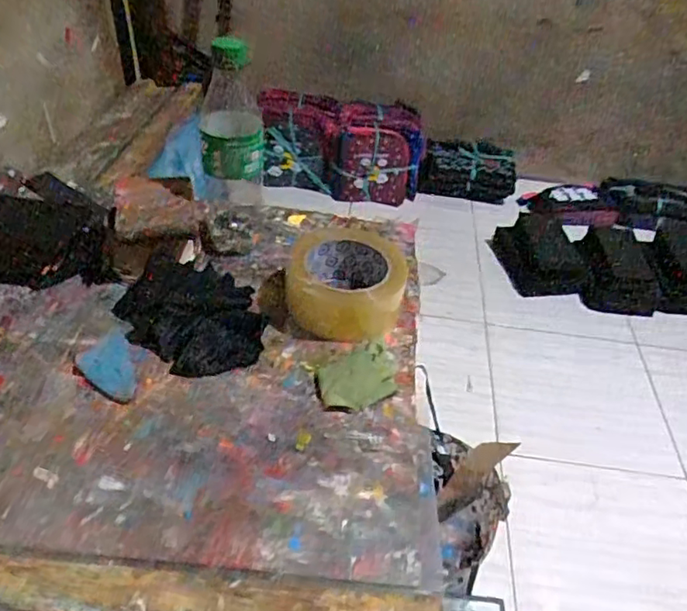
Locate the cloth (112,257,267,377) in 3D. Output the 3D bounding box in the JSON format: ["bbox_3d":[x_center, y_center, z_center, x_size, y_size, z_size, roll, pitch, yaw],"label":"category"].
[{"bbox_3d":[-0.138,0.004,0.543,0.147,0.024,0.109,29,47,21],"label":"cloth"}]

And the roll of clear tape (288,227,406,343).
[{"bbox_3d":[0.006,-0.028,0.574,0.105,0.052,0.123,14,43,7],"label":"roll of clear tape"}]

